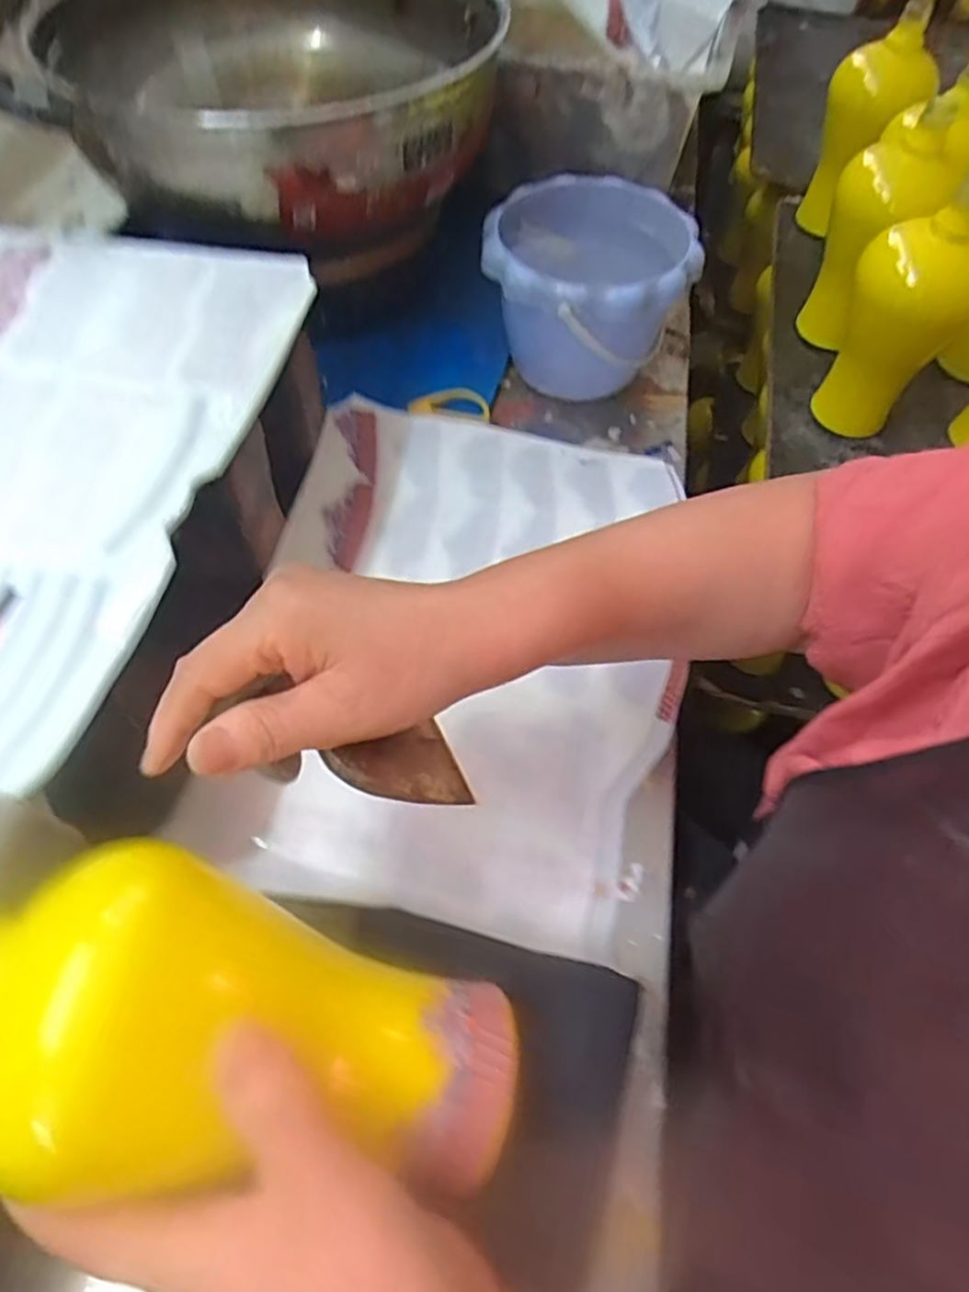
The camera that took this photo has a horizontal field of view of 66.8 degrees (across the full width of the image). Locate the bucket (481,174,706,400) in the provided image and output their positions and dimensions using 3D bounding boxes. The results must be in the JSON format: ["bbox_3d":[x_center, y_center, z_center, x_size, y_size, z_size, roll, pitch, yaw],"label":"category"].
[{"bbox_3d":[0.077,-0.272,0.587,0.147,0.124,0.154,2,58,-4],"label":"bucket"}]

